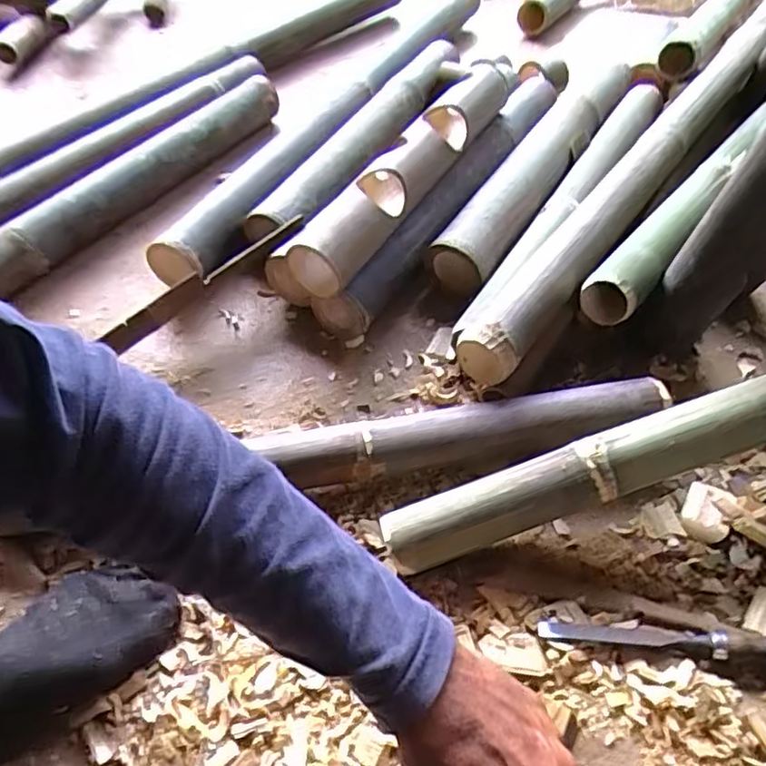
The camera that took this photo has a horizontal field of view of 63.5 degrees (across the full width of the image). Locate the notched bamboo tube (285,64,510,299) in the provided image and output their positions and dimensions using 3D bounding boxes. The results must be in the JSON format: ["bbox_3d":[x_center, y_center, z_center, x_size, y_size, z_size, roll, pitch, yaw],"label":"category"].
[{"bbox_3d":[0.045,-0.281,0.831,0.086,0.085,0.509,25,56,21],"label":"notched bamboo tube"}]

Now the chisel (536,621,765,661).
[{"bbox_3d":[0.255,0.214,0.513,0.241,0.025,0.024,5,51,7],"label":"chisel"}]

